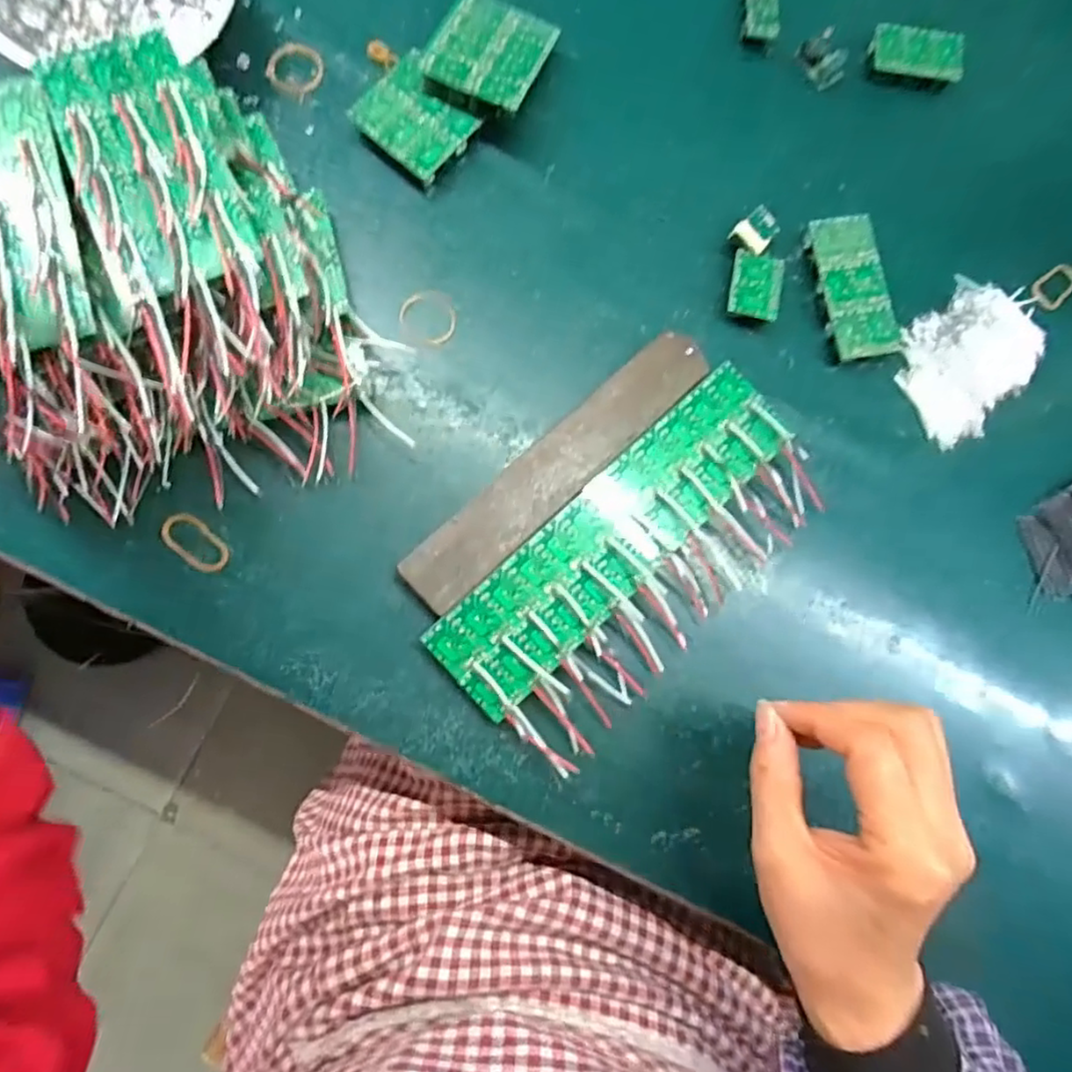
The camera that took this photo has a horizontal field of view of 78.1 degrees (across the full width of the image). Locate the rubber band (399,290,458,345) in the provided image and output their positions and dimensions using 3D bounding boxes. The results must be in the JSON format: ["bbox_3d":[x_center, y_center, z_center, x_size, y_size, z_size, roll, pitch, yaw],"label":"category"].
[{"bbox_3d":[-0.059,-0.121,0.364,0.030,0.004,0.031,1,82,-6],"label":"rubber band"}]

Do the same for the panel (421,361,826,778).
[{"bbox_3d":[0.058,0.015,0.352,0.219,0.016,0.099,-42,89,-10],"label":"panel"}]

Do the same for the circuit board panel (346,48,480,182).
[{"bbox_3d":[-0.066,-0.230,0.370,0.056,0.015,0.051,42,82,-2],"label":"circuit board panel"}]

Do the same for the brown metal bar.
[{"bbox_3d":[0.013,-0.037,0.353,0.198,0.014,0.033,-42,89,-10],"label":"brown metal bar"}]

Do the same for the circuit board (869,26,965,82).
[{"bbox_3d":[0.238,-0.302,0.411,0.056,0.009,0.032,8,82,-5],"label":"circuit board"}]

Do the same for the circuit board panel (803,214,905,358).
[{"bbox_3d":[0.186,-0.146,0.391,0.039,0.014,0.084,-11,84,-8],"label":"circuit board panel"}]

